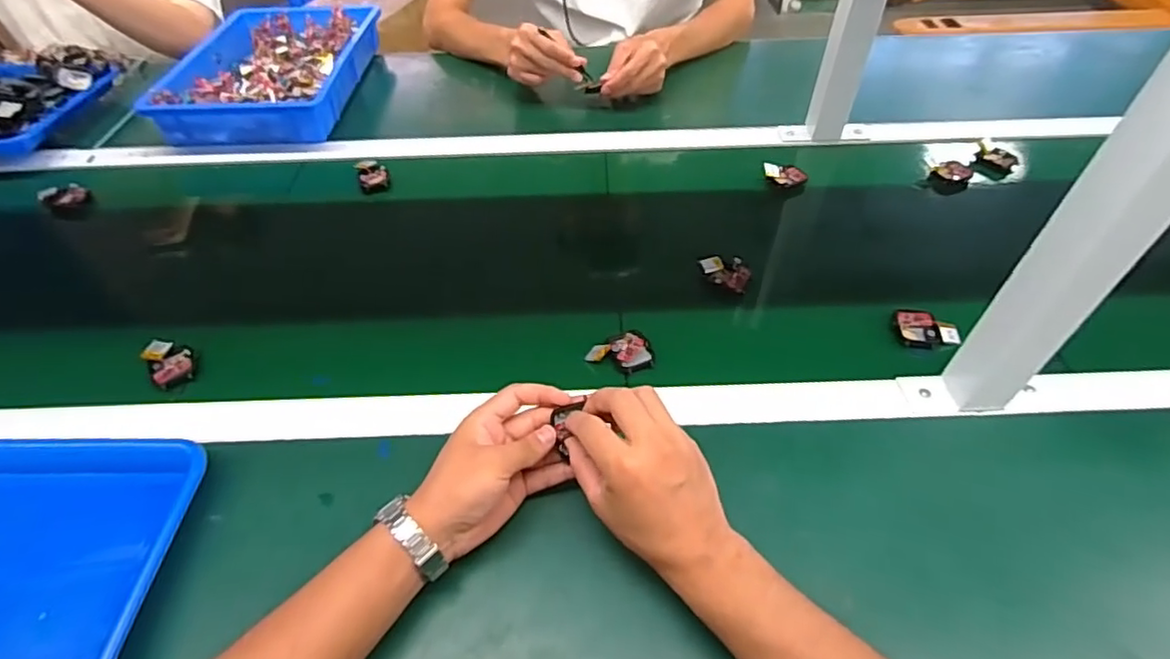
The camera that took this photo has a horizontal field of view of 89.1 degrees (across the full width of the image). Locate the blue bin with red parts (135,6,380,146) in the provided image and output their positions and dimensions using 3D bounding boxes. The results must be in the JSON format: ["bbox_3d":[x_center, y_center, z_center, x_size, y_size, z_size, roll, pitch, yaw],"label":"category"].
[{"bbox_3d":[-0.458,-0.394,0.890,0.248,0.052,0.345,-2,50,-1],"label":"blue bin with red parts"}]

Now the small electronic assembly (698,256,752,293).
[{"bbox_3d":[0.153,-0.064,0.637,0.056,0.011,0.041,31,57,24],"label":"small electronic assembly"}]

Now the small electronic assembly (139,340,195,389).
[{"bbox_3d":[-0.398,0.030,0.568,0.037,0.014,0.064,-34,57,-25],"label":"small electronic assembly"}]

